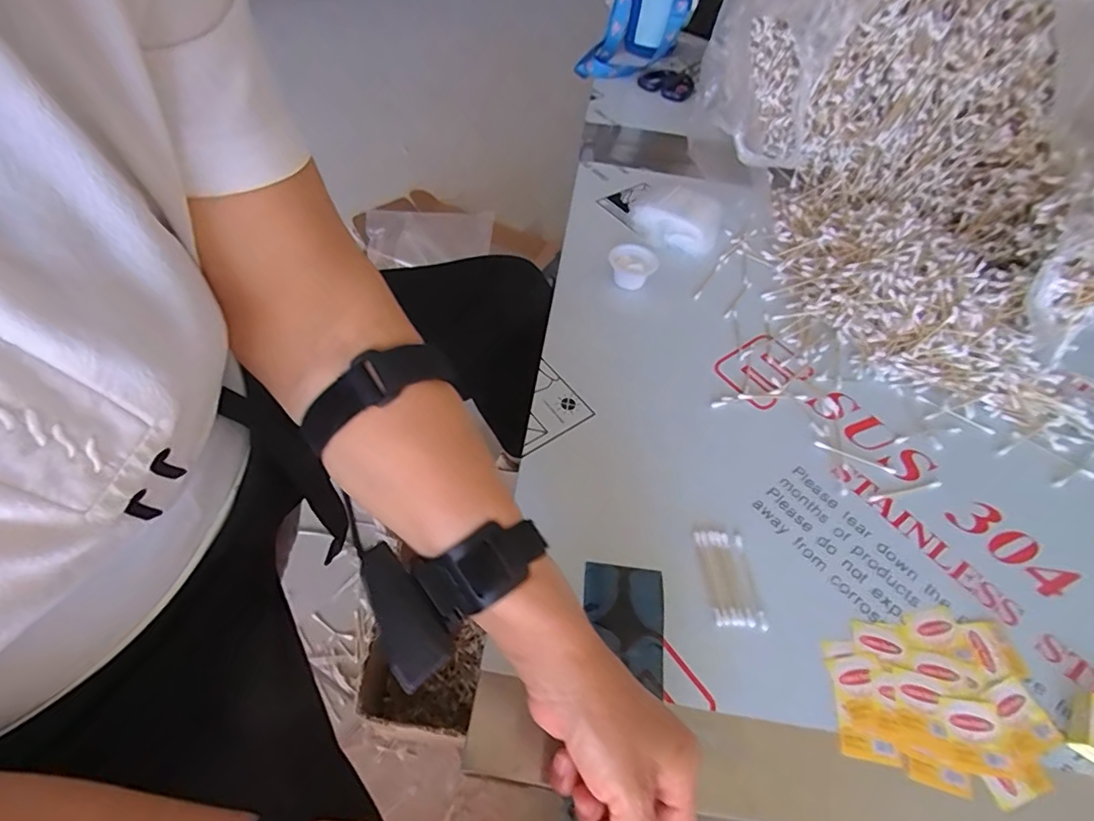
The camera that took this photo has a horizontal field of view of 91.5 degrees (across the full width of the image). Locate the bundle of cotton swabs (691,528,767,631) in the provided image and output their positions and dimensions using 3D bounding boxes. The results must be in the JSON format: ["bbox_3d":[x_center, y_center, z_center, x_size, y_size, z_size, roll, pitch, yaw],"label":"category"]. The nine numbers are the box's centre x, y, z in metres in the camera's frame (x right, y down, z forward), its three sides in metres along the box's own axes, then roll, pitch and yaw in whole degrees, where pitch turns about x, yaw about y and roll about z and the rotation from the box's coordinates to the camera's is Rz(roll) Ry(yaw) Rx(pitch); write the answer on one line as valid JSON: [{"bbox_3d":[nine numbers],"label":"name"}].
[{"bbox_3d":[0.140,0.129,0.411,0.039,0.005,0.074,-1,55,-5],"label":"bundle of cotton swabs"}]

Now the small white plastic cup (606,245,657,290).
[{"bbox_3d":[0.095,-0.162,0.600,0.052,0.028,0.046,8,55,1],"label":"small white plastic cup"}]

